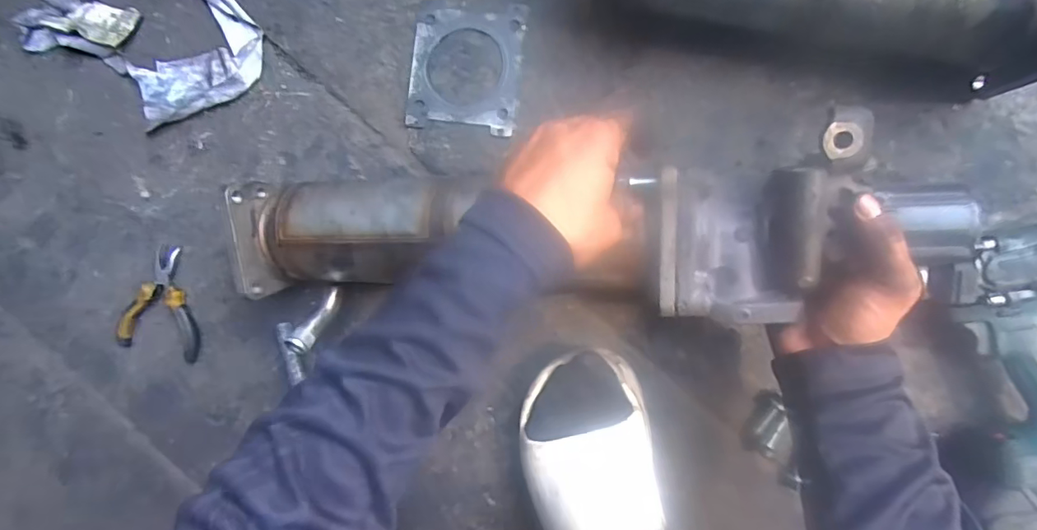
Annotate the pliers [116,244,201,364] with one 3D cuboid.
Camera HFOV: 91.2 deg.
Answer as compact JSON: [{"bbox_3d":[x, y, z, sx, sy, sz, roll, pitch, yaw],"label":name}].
[{"bbox_3d":[-0.360,0.038,0.515,0.083,0.016,0.115,16,96,5],"label":"pliers"}]

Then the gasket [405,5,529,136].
[{"bbox_3d":[-0.049,-0.181,0.466,0.105,0.004,0.111,7,95,6],"label":"gasket"}]

